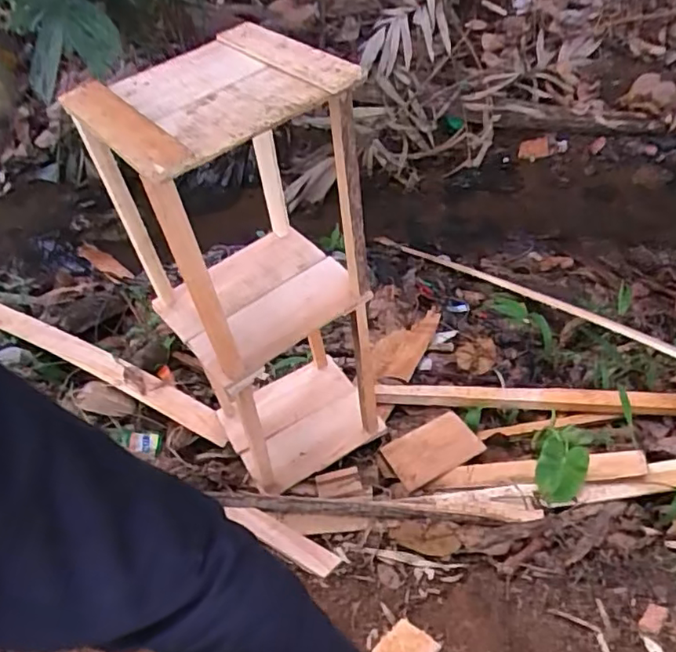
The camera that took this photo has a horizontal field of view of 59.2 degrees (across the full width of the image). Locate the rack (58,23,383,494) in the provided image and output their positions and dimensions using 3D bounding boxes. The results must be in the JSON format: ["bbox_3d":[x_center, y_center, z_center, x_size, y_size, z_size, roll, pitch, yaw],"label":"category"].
[{"bbox_3d":[-0.104,-0.030,0.841,0.267,0.649,0.276,-26,45,-19],"label":"rack"}]

